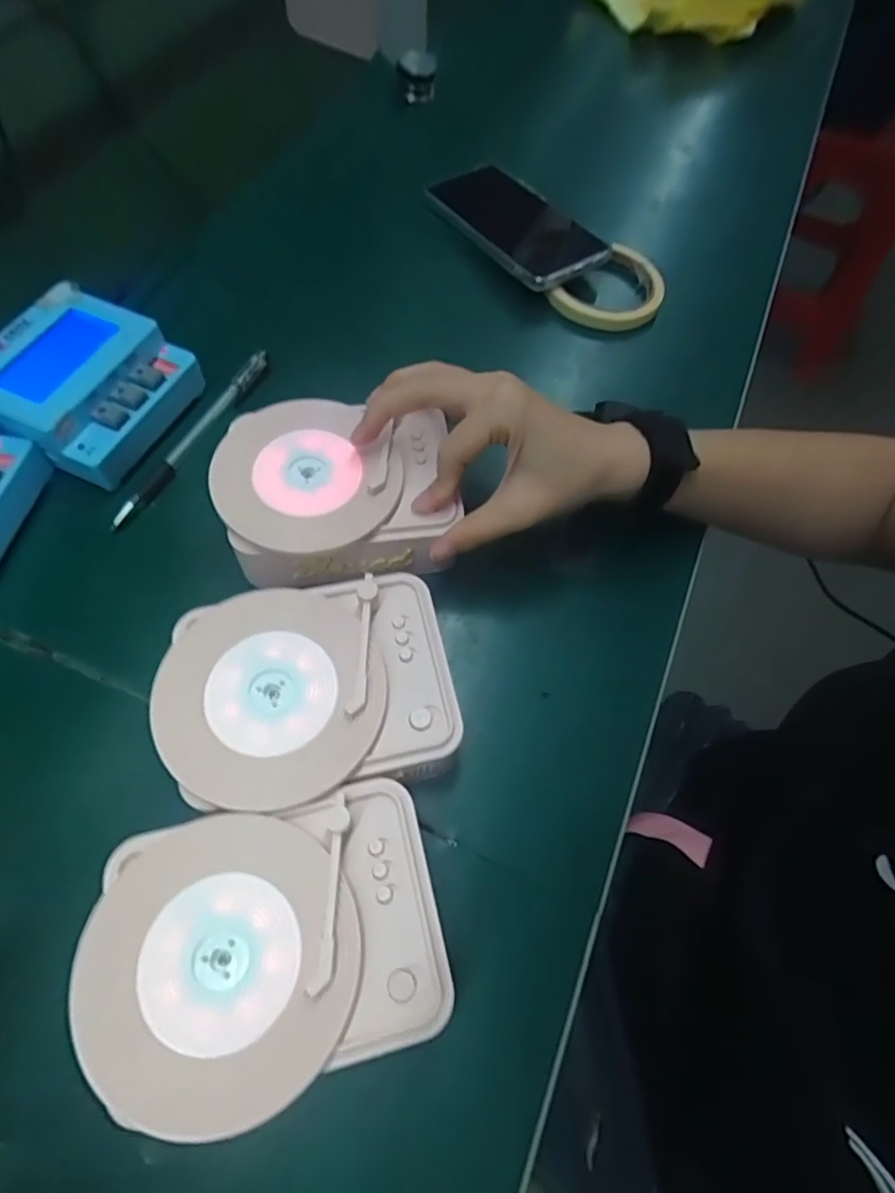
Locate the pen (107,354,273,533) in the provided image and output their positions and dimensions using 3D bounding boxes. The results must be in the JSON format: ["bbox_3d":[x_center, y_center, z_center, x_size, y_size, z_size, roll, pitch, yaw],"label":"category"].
[{"bbox_3d":[-0.162,-0.104,0.392,0.011,0.012,0.156,24,63,9],"label":"pen"}]

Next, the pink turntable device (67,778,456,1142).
[{"bbox_3d":[-0.070,0.140,0.251,0.134,0.053,0.105,-10,63,-9],"label":"pink turntable device"}]

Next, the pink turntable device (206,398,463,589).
[{"bbox_3d":[-0.062,-0.060,0.349,0.122,0.051,0.098,-8,63,-8],"label":"pink turntable device"}]

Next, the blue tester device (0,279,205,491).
[{"bbox_3d":[-0.225,-0.129,0.381,0.100,0.050,0.103,23,63,9],"label":"blue tester device"}]

